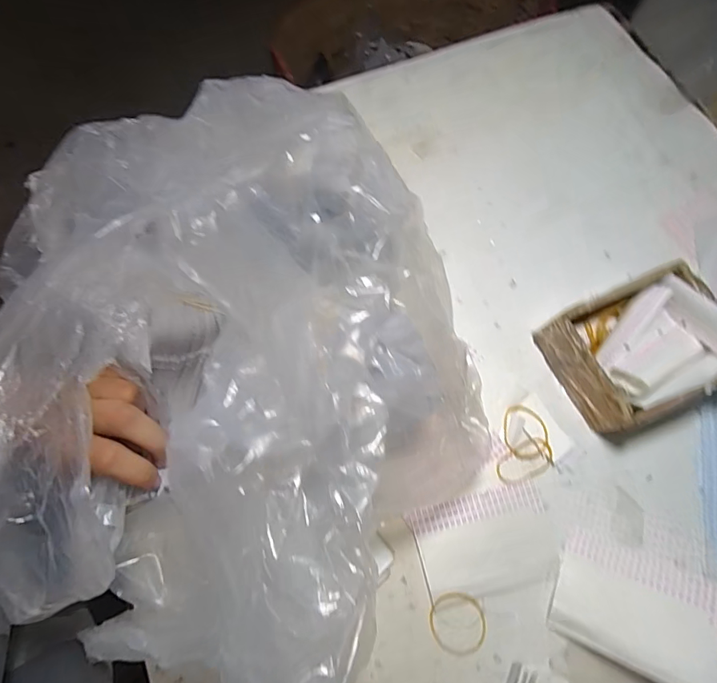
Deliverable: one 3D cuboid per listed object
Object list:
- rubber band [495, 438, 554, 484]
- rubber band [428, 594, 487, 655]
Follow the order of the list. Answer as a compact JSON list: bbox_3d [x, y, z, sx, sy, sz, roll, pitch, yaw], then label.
[{"bbox_3d":[0.141,0.102,0.370,0.052,0.004,0.029,-25,75,-9],"label":"rubber band"},{"bbox_3d":[0.076,0.216,0.335,0.043,0.004,0.043,0,73,-1],"label":"rubber band"}]

